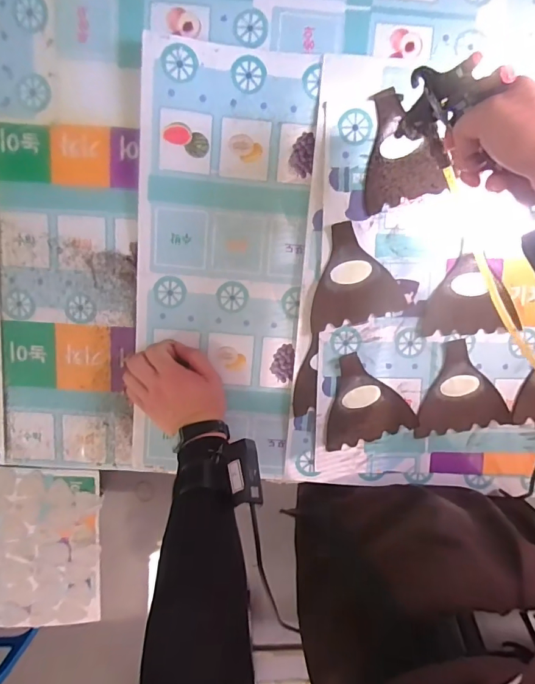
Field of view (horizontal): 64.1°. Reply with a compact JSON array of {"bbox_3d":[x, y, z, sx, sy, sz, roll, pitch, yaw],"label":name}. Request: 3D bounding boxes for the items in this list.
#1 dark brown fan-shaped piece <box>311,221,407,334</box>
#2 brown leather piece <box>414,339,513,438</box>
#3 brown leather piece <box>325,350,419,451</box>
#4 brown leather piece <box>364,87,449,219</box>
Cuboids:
[{"bbox_3d":[0.102,-0.082,0.519,0.114,0.008,0.120,-12,103,0],"label":"dark brown fan-shaped piece"},{"bbox_3d":[0.246,0.058,0.549,0.119,0.005,0.119,-10,100,0],"label":"brown leather piece"},{"bbox_3d":[0.122,0.073,0.552,0.115,0.010,0.120,-18,100,1],"label":"brown leather piece"},{"bbox_3d":[0.151,-0.224,0.493,0.093,0.005,0.123,-15,100,1],"label":"brown leather piece"}]

